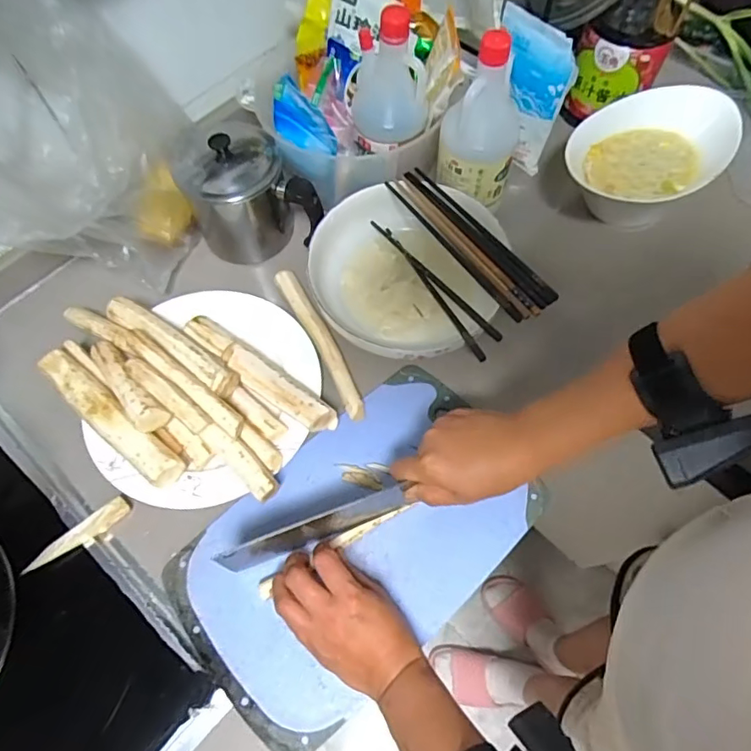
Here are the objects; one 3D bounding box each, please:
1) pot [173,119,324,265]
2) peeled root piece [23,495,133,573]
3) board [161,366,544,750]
[{"bbox_3d":[-0.155,-0.216,0.612,0.114,0.133,0.148,-32,68,-14],"label":"pot"},{"bbox_3d":[-0.282,0.152,0.493,0.094,0.022,0.019,-41,71,-17],"label":"peeled root piece"},{"bbox_3d":[-0.015,0.158,0.501,0.342,0.015,0.212,-40,70,-17],"label":"board"}]

